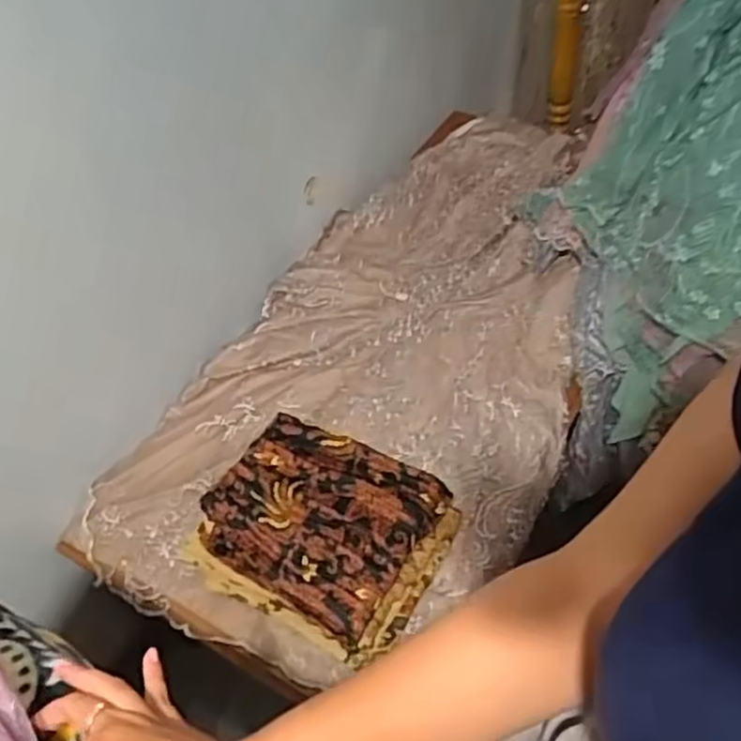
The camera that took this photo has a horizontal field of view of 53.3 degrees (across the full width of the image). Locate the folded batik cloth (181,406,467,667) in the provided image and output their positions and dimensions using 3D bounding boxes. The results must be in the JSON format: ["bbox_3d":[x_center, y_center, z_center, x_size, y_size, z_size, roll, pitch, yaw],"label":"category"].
[{"bbox_3d":[-0.065,0.196,0.913,0.275,0.116,0.242,21,56,22],"label":"folded batik cloth"}]

